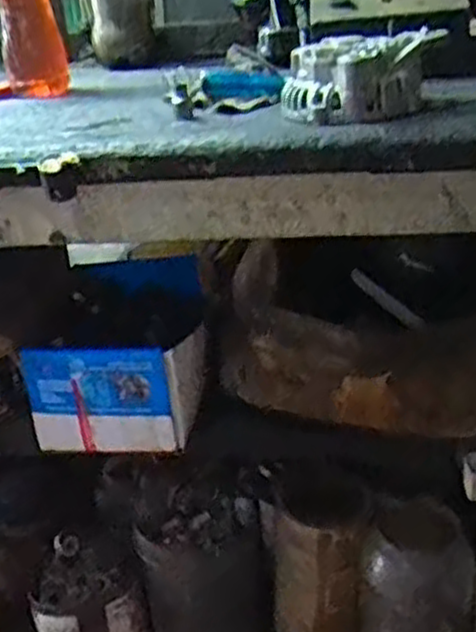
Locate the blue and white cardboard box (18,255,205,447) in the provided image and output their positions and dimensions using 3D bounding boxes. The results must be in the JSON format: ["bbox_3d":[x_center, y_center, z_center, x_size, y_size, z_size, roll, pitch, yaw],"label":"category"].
[{"bbox_3d":[-0.149,0.048,1.060,0.221,0.143,0.269,-4,25,0],"label":"blue and white cardboard box"}]

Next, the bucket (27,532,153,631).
[{"bbox_3d":[-0.214,0.401,1.111,0.142,0.176,0.152,-3,25,1],"label":"bucket"}]

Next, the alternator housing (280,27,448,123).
[{"bbox_3d":[0.127,-0.239,0.786,0.160,0.063,0.083,-5,26,-2],"label":"alternator housing"}]

